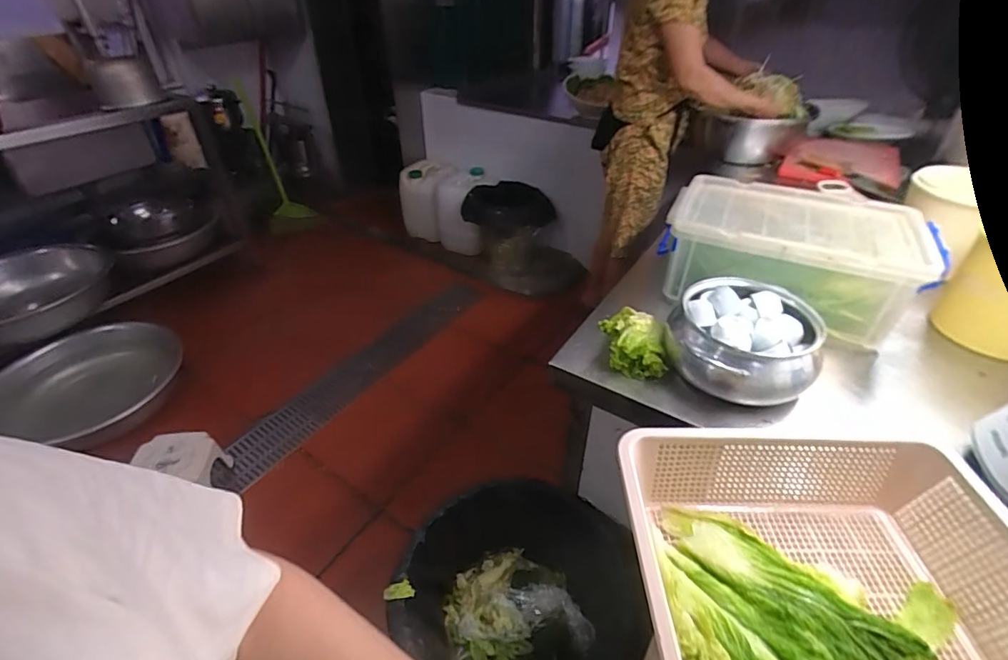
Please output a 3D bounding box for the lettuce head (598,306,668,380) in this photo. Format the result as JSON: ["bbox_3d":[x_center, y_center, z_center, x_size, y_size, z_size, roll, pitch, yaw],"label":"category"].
[{"bbox_3d":[0.208,0.014,0.766,0.086,0.053,0.138,1,39,0],"label":"lettuce head"}]

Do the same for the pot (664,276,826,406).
[{"bbox_3d":[0.357,0.006,0.701,0.198,0.105,0.182,0,39,0],"label":"pot"}]

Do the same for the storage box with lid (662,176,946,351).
[{"bbox_3d":[0.478,-0.135,0.827,0.367,0.154,0.252,15,41,17],"label":"storage box with lid"}]

